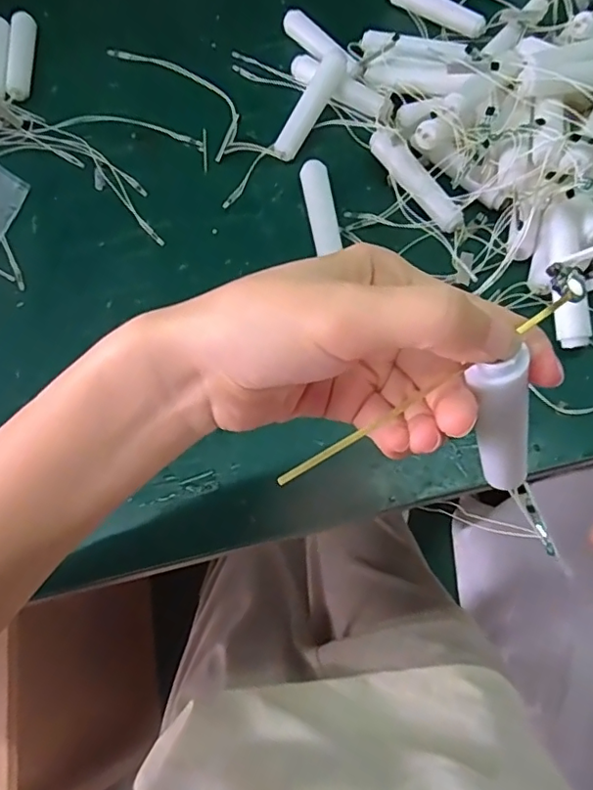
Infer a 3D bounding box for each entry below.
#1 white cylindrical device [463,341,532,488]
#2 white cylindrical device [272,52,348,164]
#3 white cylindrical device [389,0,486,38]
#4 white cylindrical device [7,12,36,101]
[{"bbox_3d":[0.074,0.012,0.197,0.013,0.085,0.013,21,67,32],"label":"white cylindrical device"},{"bbox_3d":[0.012,-0.219,0.418,0.016,0.015,0.092,30,87,13],"label":"white cylindrical device"},{"bbox_3d":[0.117,-0.326,0.463,0.088,0.013,0.012,33,71,14],"label":"white cylindrical device"},{"bbox_3d":[-0.233,-0.285,0.465,0.017,0.015,0.093,-4,67,-1],"label":"white cylindrical device"}]

